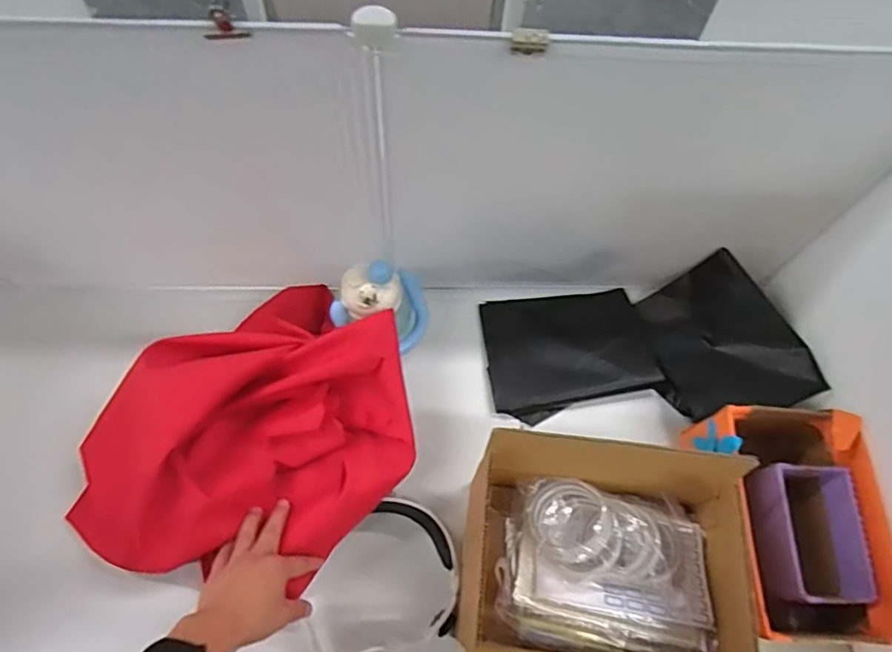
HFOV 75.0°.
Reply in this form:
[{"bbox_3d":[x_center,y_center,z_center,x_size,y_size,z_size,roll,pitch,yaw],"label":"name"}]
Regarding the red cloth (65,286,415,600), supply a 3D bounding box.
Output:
[{"bbox_3d":[-0.224,0.136,0.693,0.305,0.101,0.399,40,69,14],"label":"red cloth"}]

